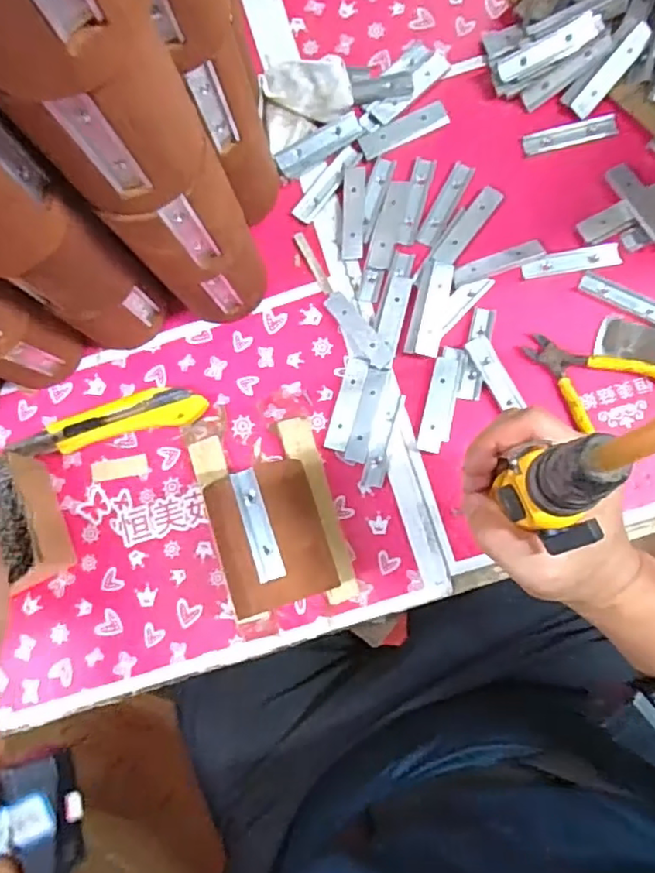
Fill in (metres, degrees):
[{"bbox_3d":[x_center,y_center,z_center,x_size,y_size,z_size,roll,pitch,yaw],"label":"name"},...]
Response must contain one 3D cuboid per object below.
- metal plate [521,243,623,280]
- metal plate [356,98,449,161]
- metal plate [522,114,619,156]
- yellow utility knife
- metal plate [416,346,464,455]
[{"bbox_3d":[0.203,-0.146,0.511,0.079,0.004,0.019,-10,82,4],"label":"metal plate"},{"bbox_3d":[0.067,-0.268,0.537,0.080,0.004,0.022,-25,81,1],"label":"metal plate"},{"bbox_3d":[0.210,-0.261,0.528,0.080,0.004,0.018,-12,82,3],"label":"metal plate"},{"bbox_3d":[-0.188,-0.012,0.519,0.170,0.018,0.033,-14,81,3],"label":"yellow utility knife"},{"bbox_3d":[0.094,-0.030,0.502,0.024,0.004,0.088,13,84,6],"label":"metal plate"}]

